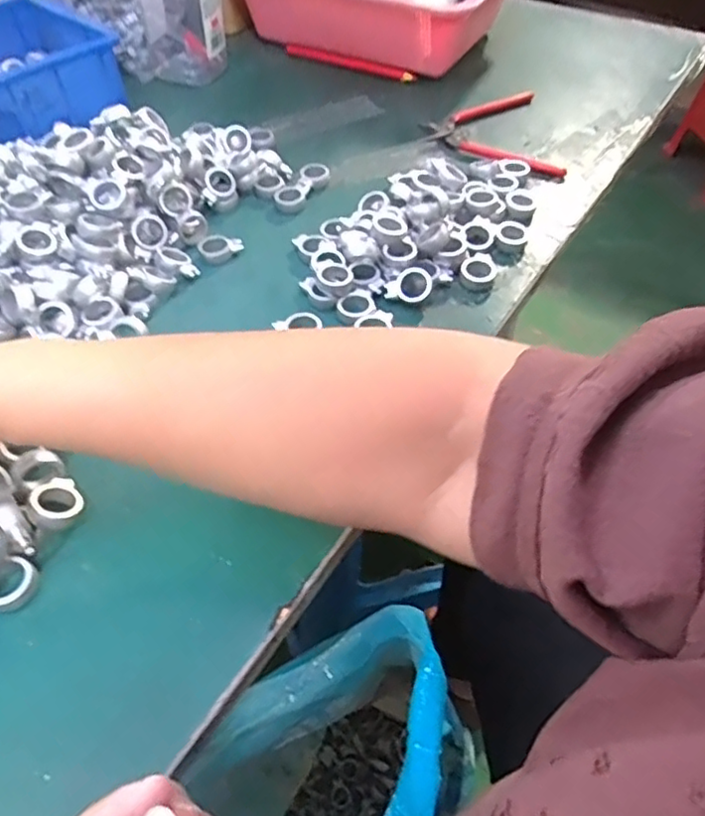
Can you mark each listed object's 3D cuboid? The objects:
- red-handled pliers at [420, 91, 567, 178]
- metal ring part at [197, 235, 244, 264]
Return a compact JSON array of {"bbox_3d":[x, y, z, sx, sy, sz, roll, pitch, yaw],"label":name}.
[{"bbox_3d":[0.128,-0.253,0.573,0.109,0.014,0.128,-4,51,-3],"label":"red-handled pliers"},{"bbox_3d":[-0.102,-0.123,0.476,0.033,0.011,0.022,-13,53,-8],"label":"metal ring part"}]

